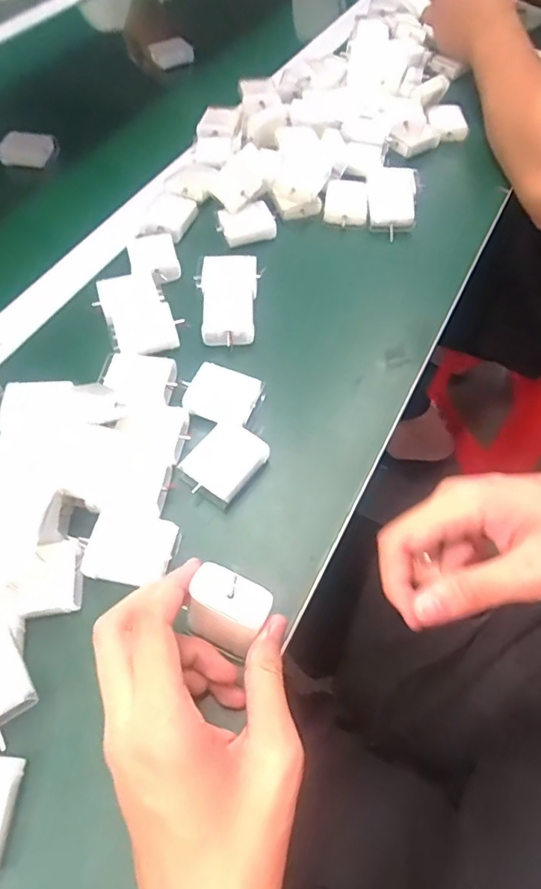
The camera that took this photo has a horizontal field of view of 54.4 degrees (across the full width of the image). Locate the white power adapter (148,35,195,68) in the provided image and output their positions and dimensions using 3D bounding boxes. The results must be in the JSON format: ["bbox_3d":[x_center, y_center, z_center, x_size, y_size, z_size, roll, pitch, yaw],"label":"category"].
[{"bbox_3d":[-0.133,-0.528,0.708,0.056,0.030,0.019,-14,57,-8],"label":"white power adapter"}]

